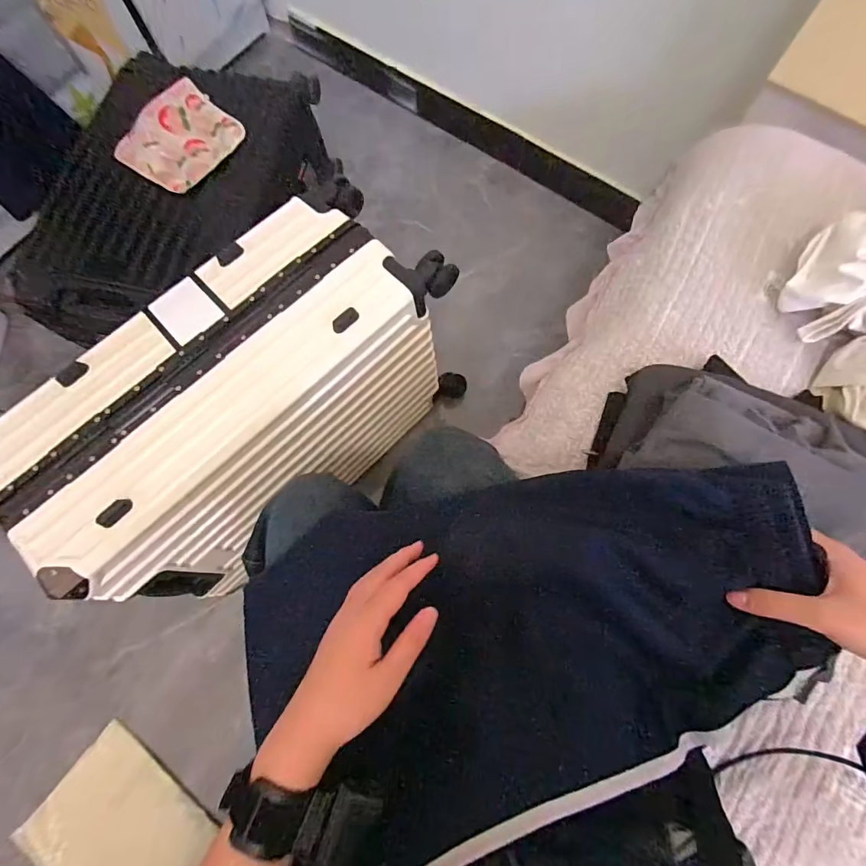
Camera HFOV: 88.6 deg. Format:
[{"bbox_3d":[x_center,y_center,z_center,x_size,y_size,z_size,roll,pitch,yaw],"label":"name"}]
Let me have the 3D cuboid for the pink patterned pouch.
[{"bbox_3d":[-0.493,-0.571,0.860,0.181,0.048,0.195,32,77,9],"label":"pink patterned pouch"}]

